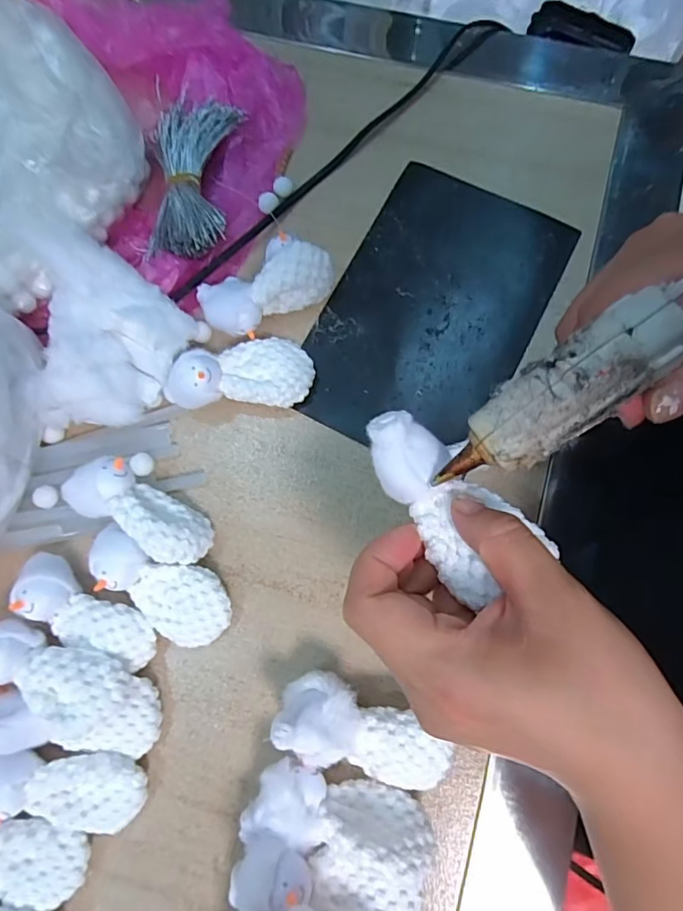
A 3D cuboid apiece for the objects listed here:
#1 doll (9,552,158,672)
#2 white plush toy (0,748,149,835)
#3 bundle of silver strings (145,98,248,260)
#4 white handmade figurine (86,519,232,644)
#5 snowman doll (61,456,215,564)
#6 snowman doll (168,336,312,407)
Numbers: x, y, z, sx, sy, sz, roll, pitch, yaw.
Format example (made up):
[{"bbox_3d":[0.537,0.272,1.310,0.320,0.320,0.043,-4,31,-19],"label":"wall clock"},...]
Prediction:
[{"bbox_3d":[-0.139,0.087,0.273,0.081,0.028,0.031,31,80,9],"label":"doll"},{"bbox_3d":[-0.145,0.168,0.259,0.086,0.028,0.036,9,77,5],"label":"white plush toy"},{"bbox_3d":[-0.098,-0.178,0.333,0.051,0.024,0.112,5,77,4],"label":"bundle of silver strings"},{"bbox_3d":[-0.100,0.071,0.281,0.082,0.029,0.039,33,80,9],"label":"white handmade figurine"},{"bbox_3d":[-0.112,0.031,0.285,0.083,0.037,0.034,28,79,9],"label":"snowman doll"},{"bbox_3d":[-0.062,-0.050,0.305,0.087,0.033,0.041,-2,77,2],"label":"snowman doll"}]

